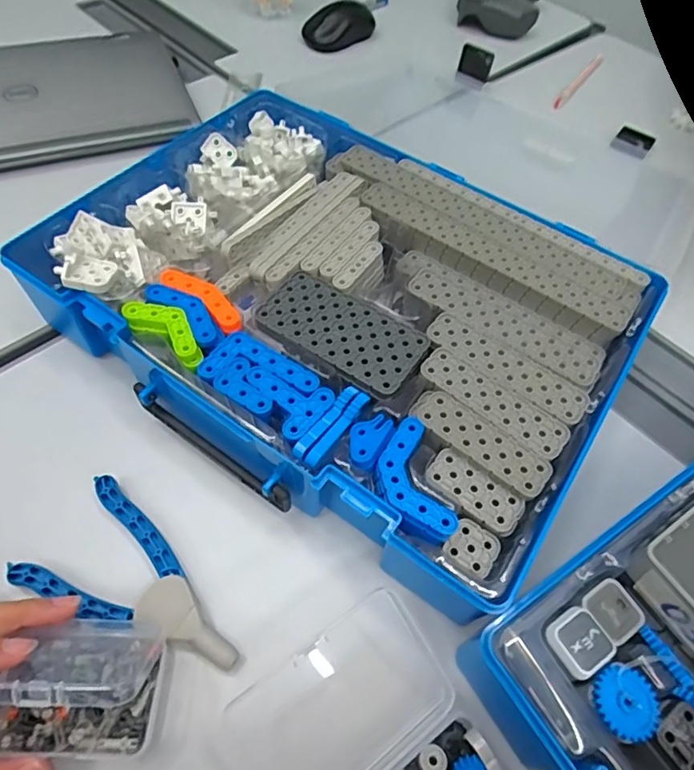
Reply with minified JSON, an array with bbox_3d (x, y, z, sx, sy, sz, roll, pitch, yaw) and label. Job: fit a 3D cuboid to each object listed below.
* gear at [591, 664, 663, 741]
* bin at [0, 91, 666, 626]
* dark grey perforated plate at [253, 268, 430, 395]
[{"bbox_3d":[0.118,0.131,0.215,0.026,0.004,0.026,1,59,-2],"label":"gear"},{"bbox_3d":[-0.005,-0.056,0.361,0.356,0.070,0.265,33,63,16],"label":"bin"},{"bbox_3d":[-0.004,-0.035,0.313,0.101,0.004,0.051,31,63,14],"label":"dark grey perforated plate"}]

